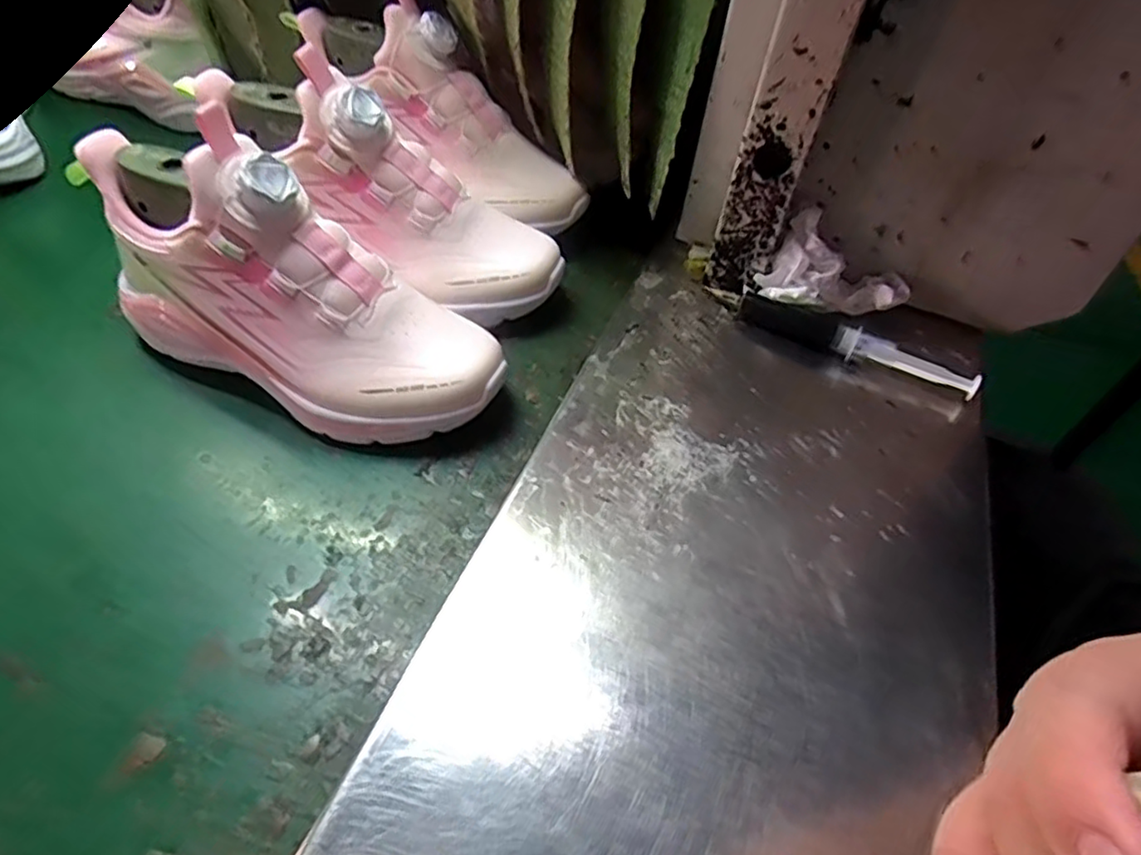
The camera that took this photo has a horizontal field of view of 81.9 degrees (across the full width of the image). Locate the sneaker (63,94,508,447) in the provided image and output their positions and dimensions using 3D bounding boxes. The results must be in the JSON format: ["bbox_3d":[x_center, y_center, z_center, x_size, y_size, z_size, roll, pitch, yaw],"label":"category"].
[{"bbox_3d":[-0.158,-0.085,0.373,0.247,0.124,0.089,23,50,14],"label":"sneaker"}]

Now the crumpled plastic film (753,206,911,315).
[{"bbox_3d":[0.181,-0.102,0.438,0.092,0.054,0.039,18,48,-8],"label":"crumpled plastic film"}]

